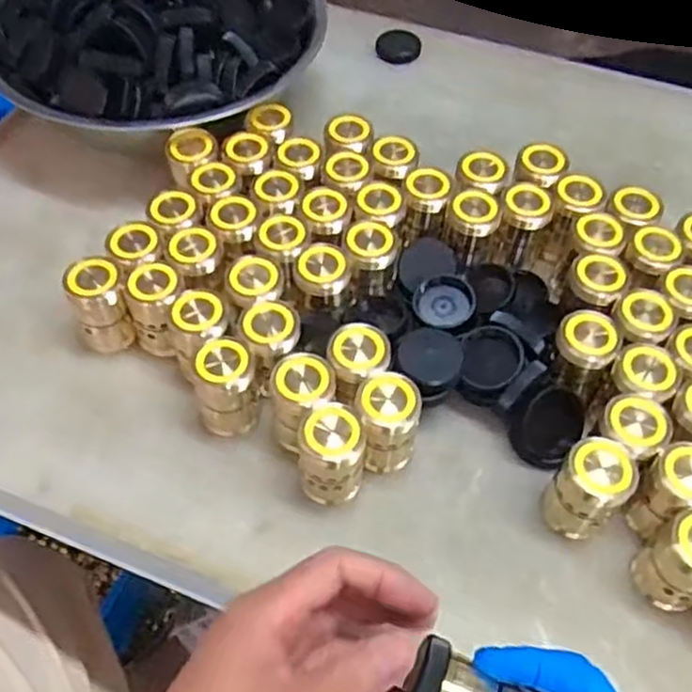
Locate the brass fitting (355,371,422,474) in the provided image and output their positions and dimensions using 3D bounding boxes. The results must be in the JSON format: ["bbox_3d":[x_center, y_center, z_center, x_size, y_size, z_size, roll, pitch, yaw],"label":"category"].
[{"bbox_3d":[0.025,0.050,0.445,0.038,0.073,0.034,15,56,8],"label":"brass fitting"}]

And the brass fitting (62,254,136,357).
[{"bbox_3d":[-0.169,-0.027,0.492,0.035,0.072,0.029,-18,58,-15],"label":"brass fitting"}]

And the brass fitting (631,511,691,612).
[{"bbox_3d":[0.188,0.118,0.396,0.035,0.076,0.035,-34,63,-23],"label":"brass fitting"}]

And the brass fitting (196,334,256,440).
[{"bbox_3d":[-0.075,0.027,0.456,0.034,0.069,0.033,1,55,-2],"label":"brass fitting"}]

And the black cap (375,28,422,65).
[{"bbox_3d":[0.053,-0.298,0.709,0.043,0.012,0.048,12,56,6],"label":"black cap"}]

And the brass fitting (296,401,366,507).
[{"bbox_3d":[-0.008,0.066,0.430,0.038,0.075,0.037,1,55,-2],"label":"brass fitting"}]

